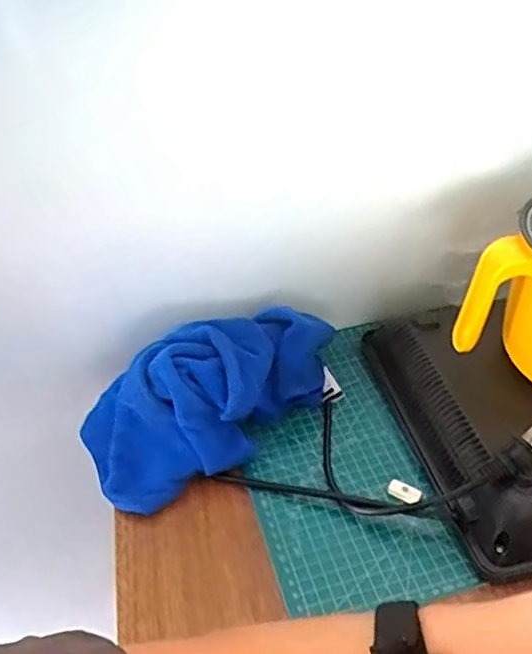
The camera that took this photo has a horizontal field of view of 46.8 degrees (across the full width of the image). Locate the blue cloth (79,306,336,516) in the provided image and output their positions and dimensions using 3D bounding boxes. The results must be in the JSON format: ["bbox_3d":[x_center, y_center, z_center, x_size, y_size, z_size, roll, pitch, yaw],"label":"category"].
[{"bbox_3d":[-0.037,0.056,0.528,0.237,0.095,0.096,-21,43,-21],"label":"blue cloth"}]

